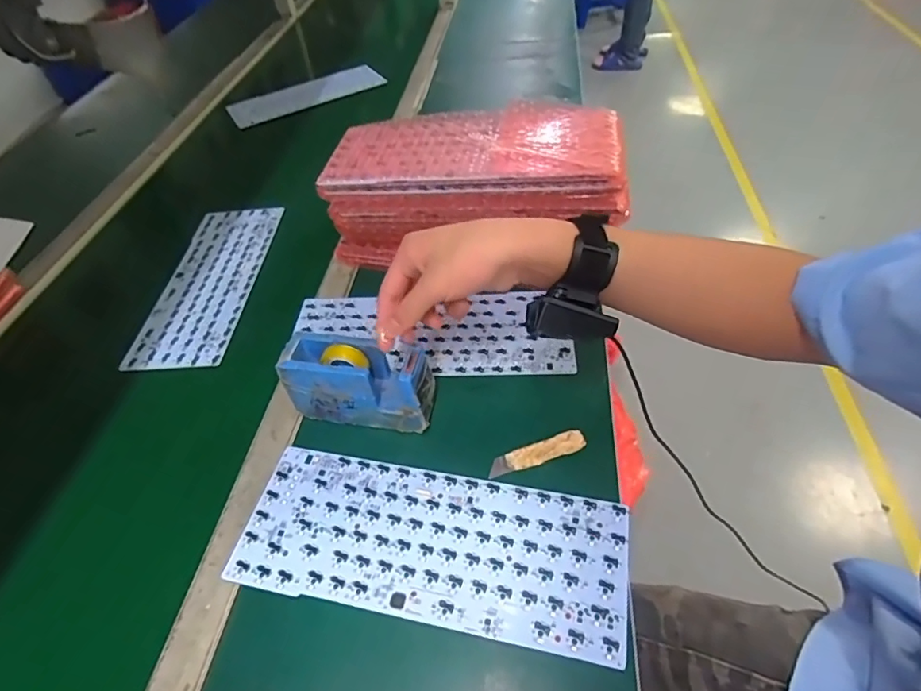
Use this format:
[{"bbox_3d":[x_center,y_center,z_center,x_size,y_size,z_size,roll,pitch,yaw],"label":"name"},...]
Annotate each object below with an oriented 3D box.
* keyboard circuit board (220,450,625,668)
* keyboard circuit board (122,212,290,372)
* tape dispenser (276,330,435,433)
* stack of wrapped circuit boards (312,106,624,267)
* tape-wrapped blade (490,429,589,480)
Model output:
[{"bbox_3d":[-0.026,0.159,0.426,0.307,0.005,0.118,6,50,12],"label":"keyboard circuit board"},{"bbox_3d":[-0.331,-0.089,0.694,0.119,0.009,0.301,-3,48,4],"label":"keyboard circuit board"},{"bbox_3d":[-0.093,0.033,0.493,0.132,0.078,0.053,5,49,11],"label":"tape dispenser"},{"bbox_3d":[0.017,-0.172,0.614,0.334,0.154,0.129,3,49,10],"label":"stack of wrapped circuit boards"},{"bbox_3d":[0.069,0.097,0.472,0.091,0.005,0.021,-18,49,-9],"label":"tape-wrapped blade"}]

